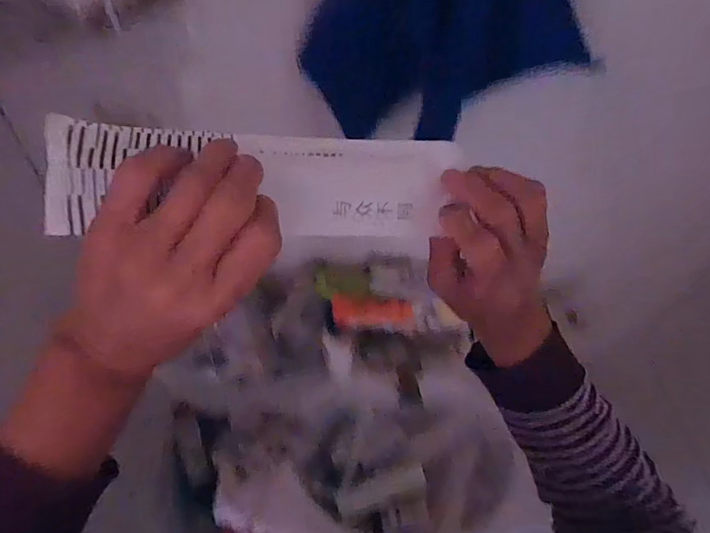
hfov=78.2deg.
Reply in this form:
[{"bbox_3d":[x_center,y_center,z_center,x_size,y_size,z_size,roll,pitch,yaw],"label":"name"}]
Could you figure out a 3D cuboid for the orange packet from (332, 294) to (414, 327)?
[{"bbox_3d":[0.026,0.070,0.685,0.118,0.008,0.044,3,90,-7],"label":"orange packet"}]

